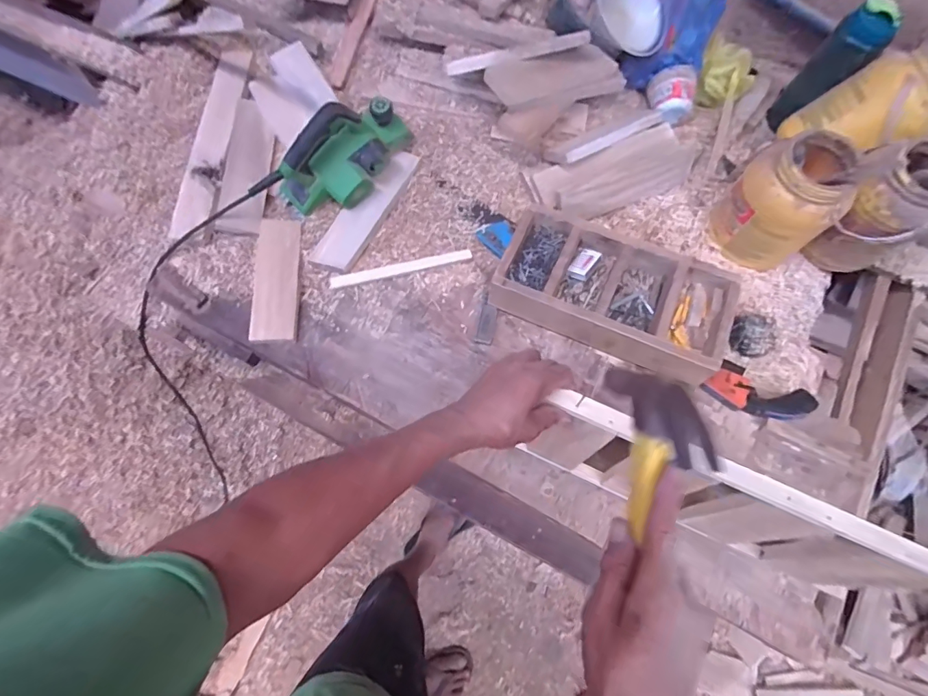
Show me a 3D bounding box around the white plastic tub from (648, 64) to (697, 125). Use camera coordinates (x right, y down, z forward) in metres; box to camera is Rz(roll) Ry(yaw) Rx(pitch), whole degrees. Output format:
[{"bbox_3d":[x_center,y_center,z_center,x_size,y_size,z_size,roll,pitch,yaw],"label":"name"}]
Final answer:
[{"bbox_3d":[0.420,-0.509,0.904,0.081,0.074,0.101,1,65,-2],"label":"white plastic tub"}]

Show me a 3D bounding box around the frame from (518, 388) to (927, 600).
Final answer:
[{"bbox_3d":[0.324,0.202,0.577,0.481,0.250,0.034,23,66,8],"label":"frame"}]

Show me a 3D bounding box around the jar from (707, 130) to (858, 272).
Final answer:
[{"bbox_3d":[0.549,-0.252,0.777,0.149,0.210,0.161,-40,73,-19],"label":"jar"}]

